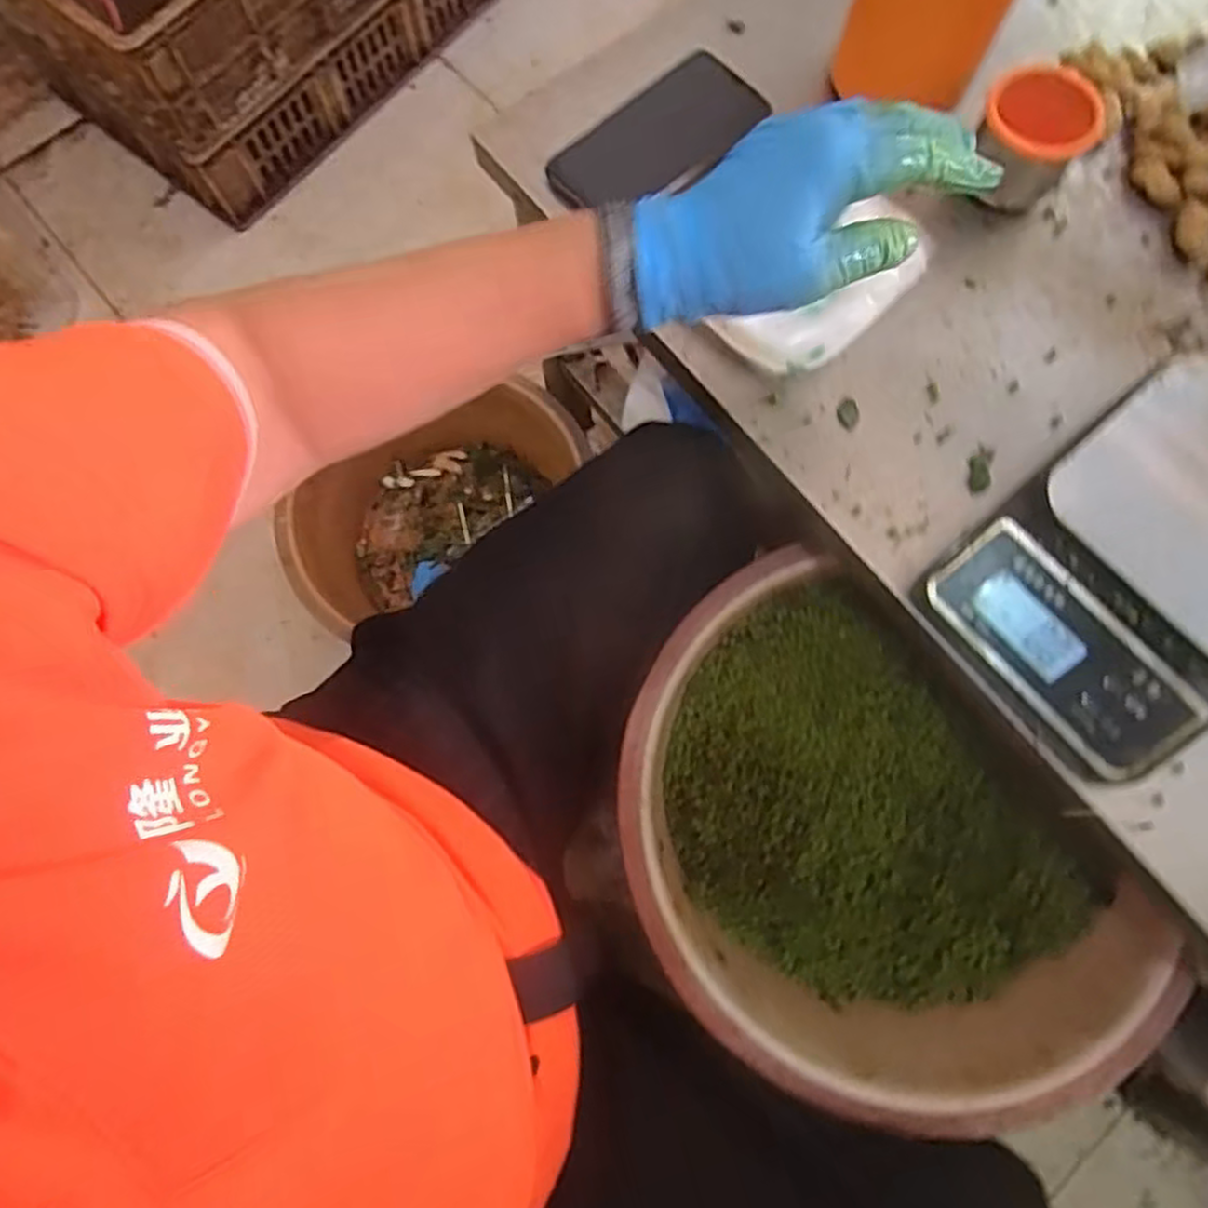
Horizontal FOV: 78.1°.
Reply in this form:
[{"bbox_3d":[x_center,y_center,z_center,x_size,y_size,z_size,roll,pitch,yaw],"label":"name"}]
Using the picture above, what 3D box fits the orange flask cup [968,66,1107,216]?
[{"bbox_3d":[0.271,-0.295,0.479,0.065,0.058,0.059,29,78,8],"label":"orange flask cup"}]

